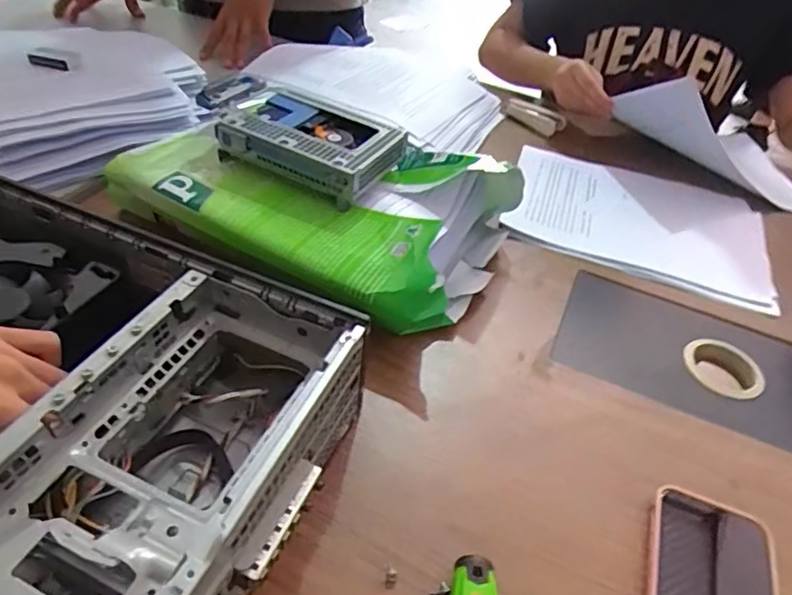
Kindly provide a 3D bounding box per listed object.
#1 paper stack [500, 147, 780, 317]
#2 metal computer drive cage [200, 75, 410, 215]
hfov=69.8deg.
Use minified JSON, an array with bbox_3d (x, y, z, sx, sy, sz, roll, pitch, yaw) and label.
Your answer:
[{"bbox_3d":[0.292,-0.092,0.676,0.303,0.017,0.222,18,43,11],"label":"paper stack"},{"bbox_3d":[-0.100,-0.168,0.590,0.211,0.041,0.120,30,46,22],"label":"metal computer drive cage"}]

